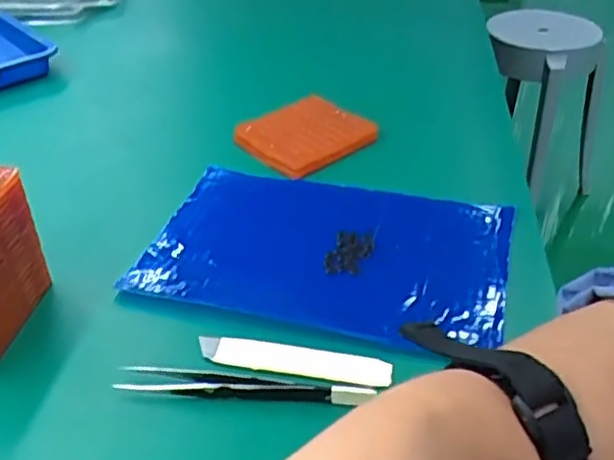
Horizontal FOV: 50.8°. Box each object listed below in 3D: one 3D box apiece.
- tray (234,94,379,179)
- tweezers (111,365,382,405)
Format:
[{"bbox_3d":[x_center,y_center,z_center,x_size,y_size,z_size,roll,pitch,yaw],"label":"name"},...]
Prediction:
[{"bbox_3d":[0.000,-0.082,0.523,0.089,0.012,0.079,-28,44,-31],"label":"tray"},{"bbox_3d":[-0.032,0.077,0.320,0.126,0.008,0.016,4,37,8],"label":"tweezers"}]

